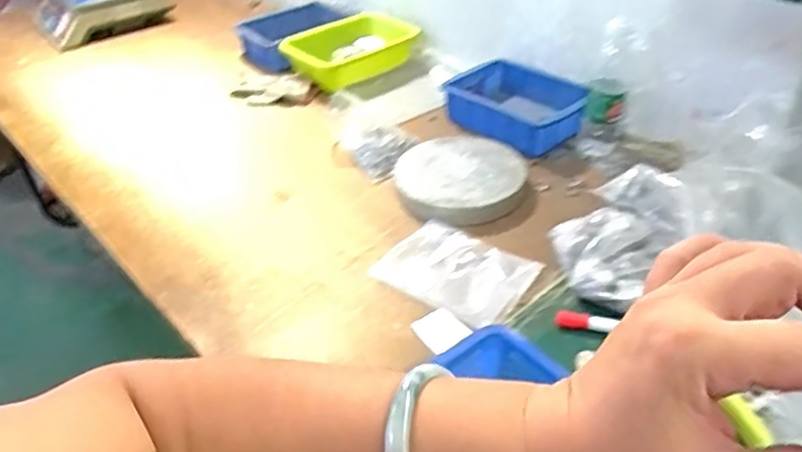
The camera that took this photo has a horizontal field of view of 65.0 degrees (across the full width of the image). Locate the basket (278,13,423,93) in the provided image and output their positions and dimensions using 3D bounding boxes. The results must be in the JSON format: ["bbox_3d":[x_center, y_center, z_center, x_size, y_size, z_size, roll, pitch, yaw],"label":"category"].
[{"bbox_3d":[-0.115,-0.401,1.391,0.262,0.065,0.201,-29,45,-29],"label":"basket"}]

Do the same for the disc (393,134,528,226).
[{"bbox_3d":[0.095,-0.084,1.016,0.202,0.039,0.214,-2,38,2],"label":"disc"}]

